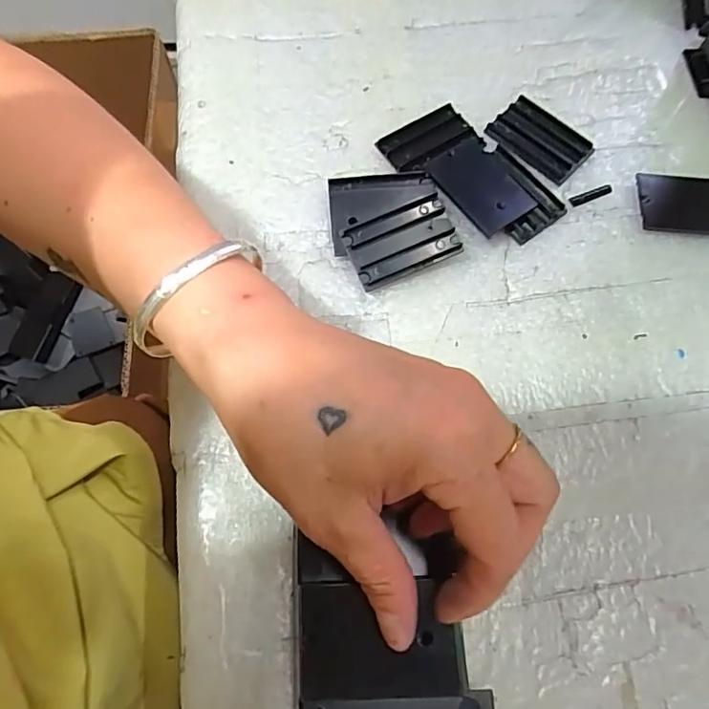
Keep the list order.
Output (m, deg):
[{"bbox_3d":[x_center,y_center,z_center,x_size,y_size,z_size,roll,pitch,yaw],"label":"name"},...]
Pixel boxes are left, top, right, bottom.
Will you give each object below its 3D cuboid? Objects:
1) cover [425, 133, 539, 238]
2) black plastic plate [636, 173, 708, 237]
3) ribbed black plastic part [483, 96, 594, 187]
[{"bbox_3d":[0.070,-0.093,0.298,0.038,0.006,0.056,-37,75,-14],"label":"cover"},{"bbox_3d":[0.185,-0.082,0.299,0.055,0.008,0.032,6,69,0],"label":"black plastic plate"},{"bbox_3d":[0.106,-0.124,0.313,0.055,0.007,0.039,38,73,12],"label":"ribbed black plastic part"}]

